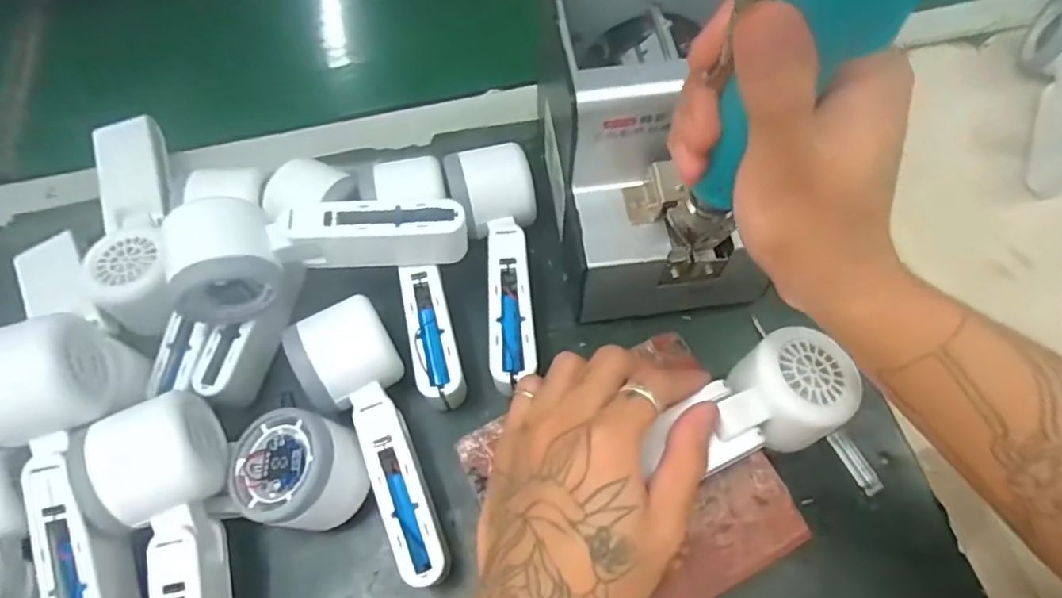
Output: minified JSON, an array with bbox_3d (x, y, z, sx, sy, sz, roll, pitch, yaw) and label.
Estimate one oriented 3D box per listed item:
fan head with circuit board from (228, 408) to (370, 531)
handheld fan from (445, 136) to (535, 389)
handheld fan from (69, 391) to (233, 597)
[{"bbox_3d":[-0.124,0.093,0.334,0.065,0.049,0.058,-2,63,0],"label":"fan head with circuit board"},{"bbox_3d":[-0.013,-0.022,0.390,0.052,0.049,0.155,-13,63,-5],"label":"handheld fan"},{"bbox_3d":[-0.177,0.132,0.309,0.051,0.057,0.165,-13,83,5],"label":"handheld fan"}]

